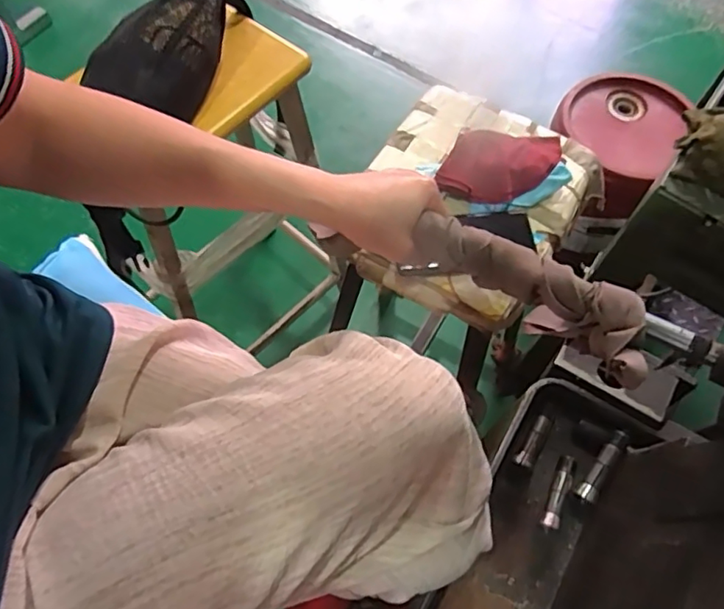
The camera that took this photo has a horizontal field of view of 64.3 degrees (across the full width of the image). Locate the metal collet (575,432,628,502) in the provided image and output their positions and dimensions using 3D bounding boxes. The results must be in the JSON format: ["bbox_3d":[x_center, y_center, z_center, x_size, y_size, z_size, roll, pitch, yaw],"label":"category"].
[{"bbox_3d":[0.228,0.154,0.547,0.016,0.013,0.076,35,81,14],"label":"metal collet"}]

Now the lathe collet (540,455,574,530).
[{"bbox_3d":[0.186,0.177,0.543,0.016,0.016,0.073,24,65,10],"label":"lathe collet"}]

